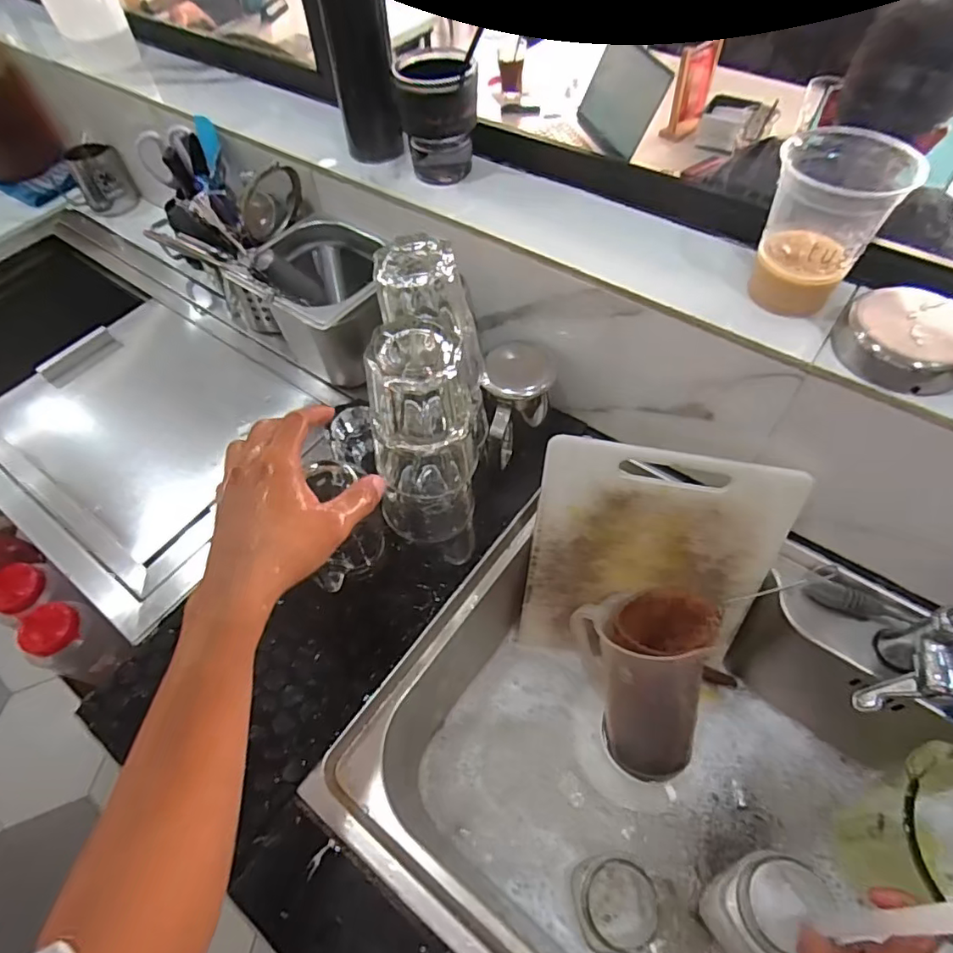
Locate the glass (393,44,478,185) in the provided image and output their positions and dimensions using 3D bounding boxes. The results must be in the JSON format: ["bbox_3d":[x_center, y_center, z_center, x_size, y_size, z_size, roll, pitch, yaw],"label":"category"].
[{"bbox_3d":[-0.039,-0.398,0.632,0.089,0.120,0.076,-6,56,-1],"label":"glass"}]

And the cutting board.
[{"bbox_3d":[0.187,0.102,0.627,0.249,0.296,0.017,8,35,9],"label":"cutting board"}]

